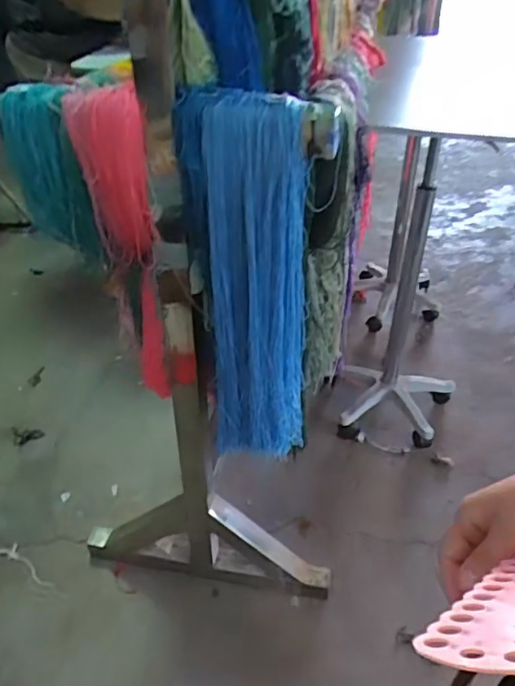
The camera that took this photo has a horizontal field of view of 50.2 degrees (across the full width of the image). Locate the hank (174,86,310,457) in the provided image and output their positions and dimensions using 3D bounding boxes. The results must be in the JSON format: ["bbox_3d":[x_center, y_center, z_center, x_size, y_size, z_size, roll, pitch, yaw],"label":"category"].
[{"bbox_3d":[-0.010,-0.074,0.865,0.202,0.572,0.117,24,43,26],"label":"hank"}]

